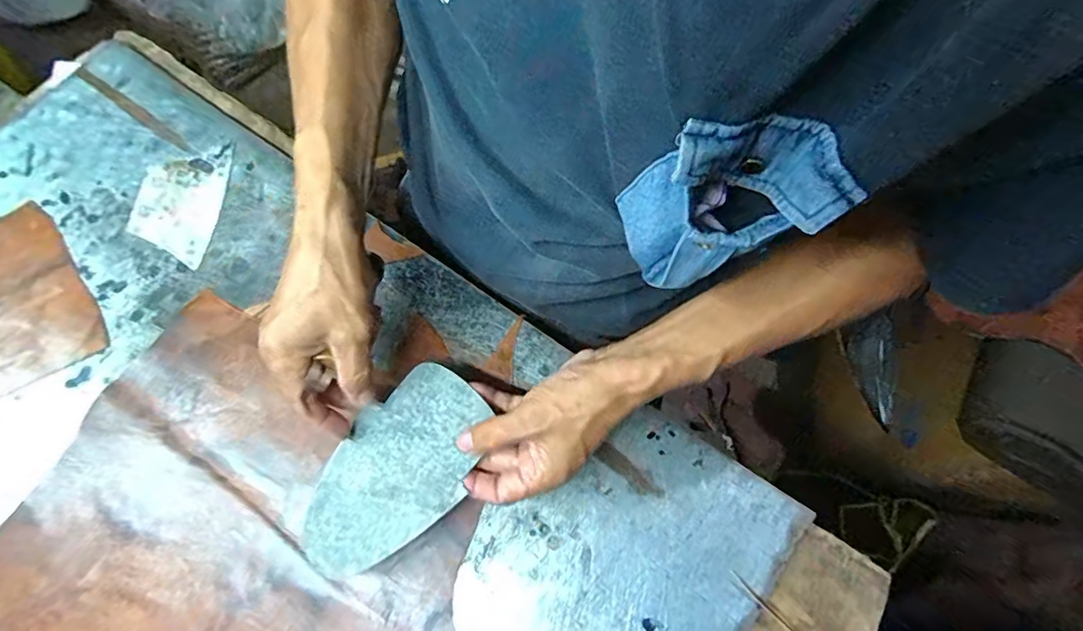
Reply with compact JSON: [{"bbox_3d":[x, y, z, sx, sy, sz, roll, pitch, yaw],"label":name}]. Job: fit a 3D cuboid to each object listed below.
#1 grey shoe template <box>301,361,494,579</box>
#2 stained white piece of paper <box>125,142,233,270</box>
[{"bbox_3d":[-0.104,0.107,0.359,0.149,0.004,0.093,-42,66,-5],"label":"grey shoe template"},{"bbox_3d":[-0.326,-0.102,0.463,0.071,0.006,0.113,4,70,-1],"label":"stained white piece of paper"}]

